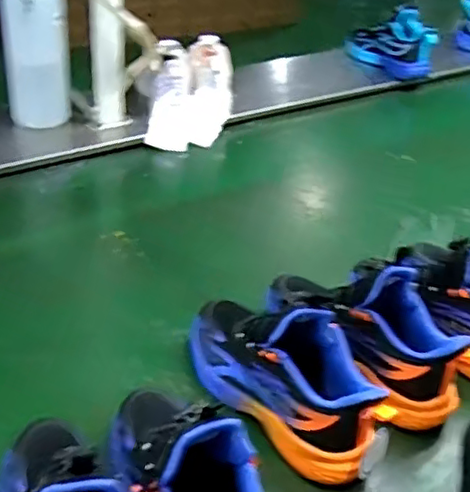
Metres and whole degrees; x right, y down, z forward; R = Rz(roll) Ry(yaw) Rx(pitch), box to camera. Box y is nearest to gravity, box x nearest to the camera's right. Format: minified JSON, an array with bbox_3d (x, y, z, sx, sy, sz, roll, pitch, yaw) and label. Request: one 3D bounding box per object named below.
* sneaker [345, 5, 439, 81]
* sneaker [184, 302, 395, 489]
[{"bbox_3d":[0.397,-0.508,1.603,0.099,0.153,0.229,-14,40,-28],"label":"sneaker"},{"bbox_3d":[0.043,0.107,0.624,0.089,0.117,0.244,-22,44,-35],"label":"sneaker"}]

